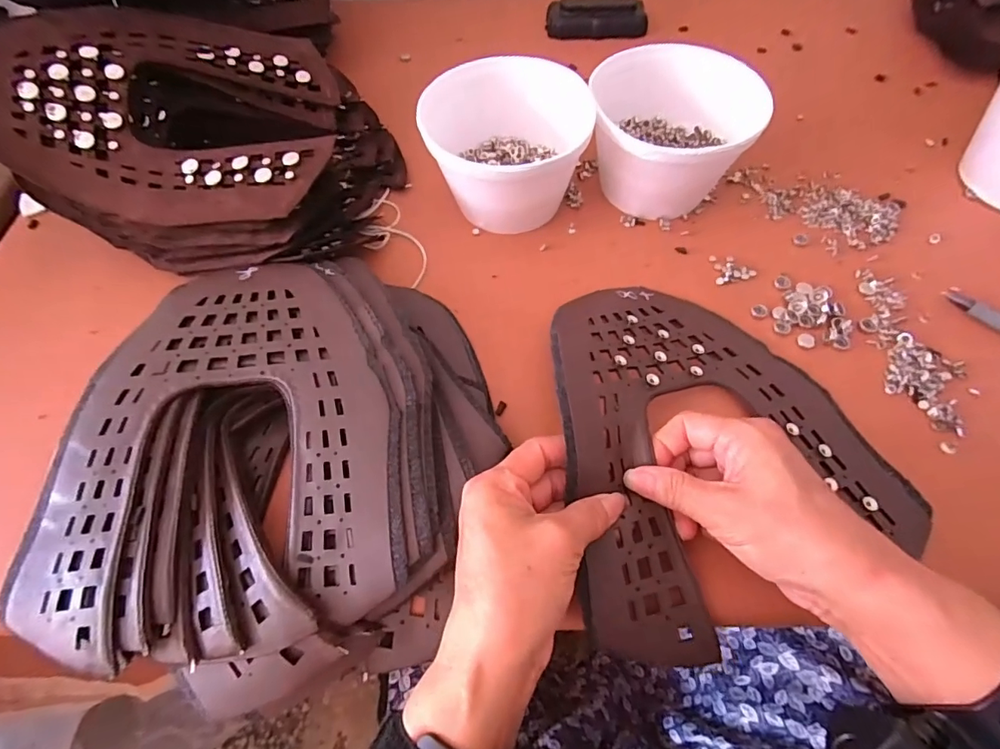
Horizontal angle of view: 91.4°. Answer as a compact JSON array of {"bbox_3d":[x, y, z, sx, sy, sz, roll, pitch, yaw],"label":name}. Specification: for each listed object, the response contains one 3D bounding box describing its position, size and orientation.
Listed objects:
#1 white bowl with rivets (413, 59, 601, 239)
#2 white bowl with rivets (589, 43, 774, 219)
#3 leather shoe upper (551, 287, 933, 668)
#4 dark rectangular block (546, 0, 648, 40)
[{"bbox_3d":[0.007,-0.179,0.391,0.134,0.077,0.106,-4,60,0],"label":"white bowl with rivets"},{"bbox_3d":[0.134,-0.184,0.390,0.121,0.077,0.112,5,61,4],"label":"white bowl with rivets"},{"bbox_3d":[0.133,0.030,0.289,0.198,0.043,0.226,-5,63,-6],"label":"leather shoe upper"},{"bbox_3d":[0.108,-0.395,0.539,0.108,0.035,0.026,0,60,2],"label":"dark rectangular block"}]

